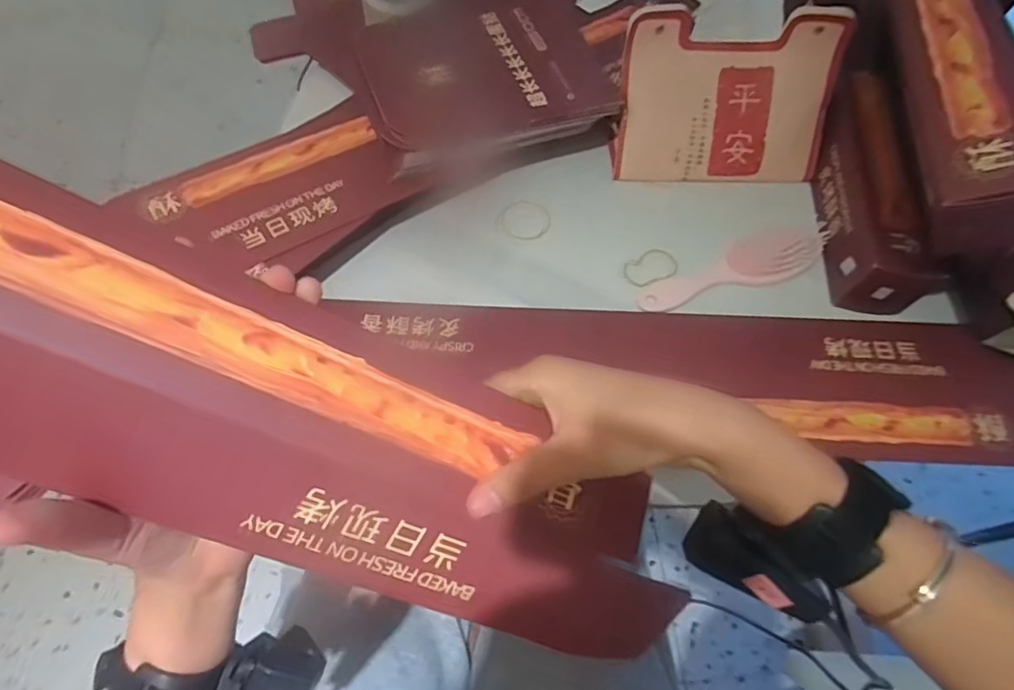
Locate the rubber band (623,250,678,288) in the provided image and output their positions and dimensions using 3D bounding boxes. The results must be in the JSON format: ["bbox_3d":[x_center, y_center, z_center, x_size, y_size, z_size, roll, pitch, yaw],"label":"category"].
[{"bbox_3d":[0.126,-0.067,0.502,0.052,0.004,0.031,-27,67,-17],"label":"rubber band"}]

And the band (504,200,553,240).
[{"bbox_3d":[0.018,-0.114,0.523,0.044,0.004,0.045,15,62,4],"label":"band"}]

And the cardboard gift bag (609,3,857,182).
[{"bbox_3d":[0.199,-0.226,0.530,0.190,0.141,0.037,-1,22,-2],"label":"cardboard gift bag"}]

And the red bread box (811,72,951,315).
[{"bbox_3d":[0.315,-0.144,0.507,0.063,0.059,0.227,4,62,-2],"label":"red bread box"}]

